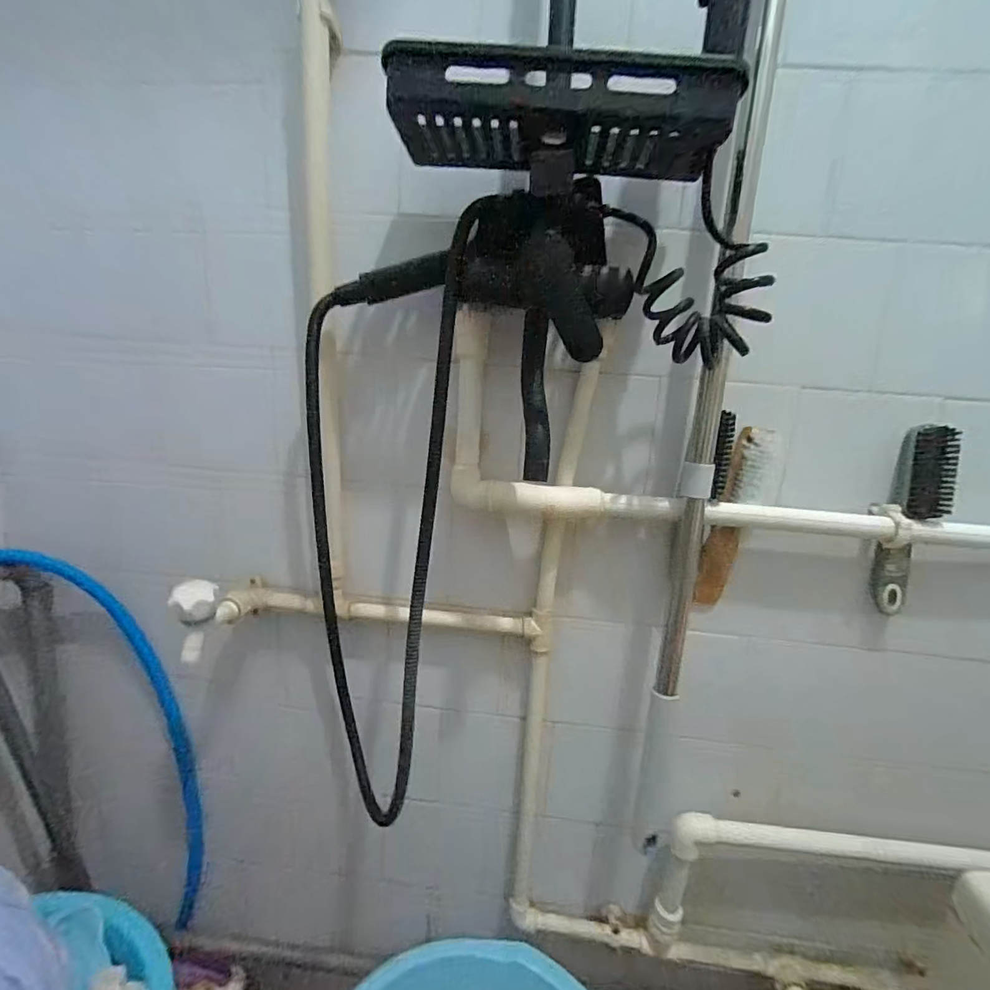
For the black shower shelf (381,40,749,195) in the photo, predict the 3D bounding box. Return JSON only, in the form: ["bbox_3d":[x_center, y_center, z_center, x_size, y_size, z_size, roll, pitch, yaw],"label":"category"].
[{"bbox_3d":[0.050,-0.305,0.384,0.270,0.058,0.079,6,12,7],"label":"black shower shelf"}]

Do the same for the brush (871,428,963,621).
[{"bbox_3d":[0.453,0.028,0.518,0.046,0.203,0.030,9,13,22],"label":"brush"}]

